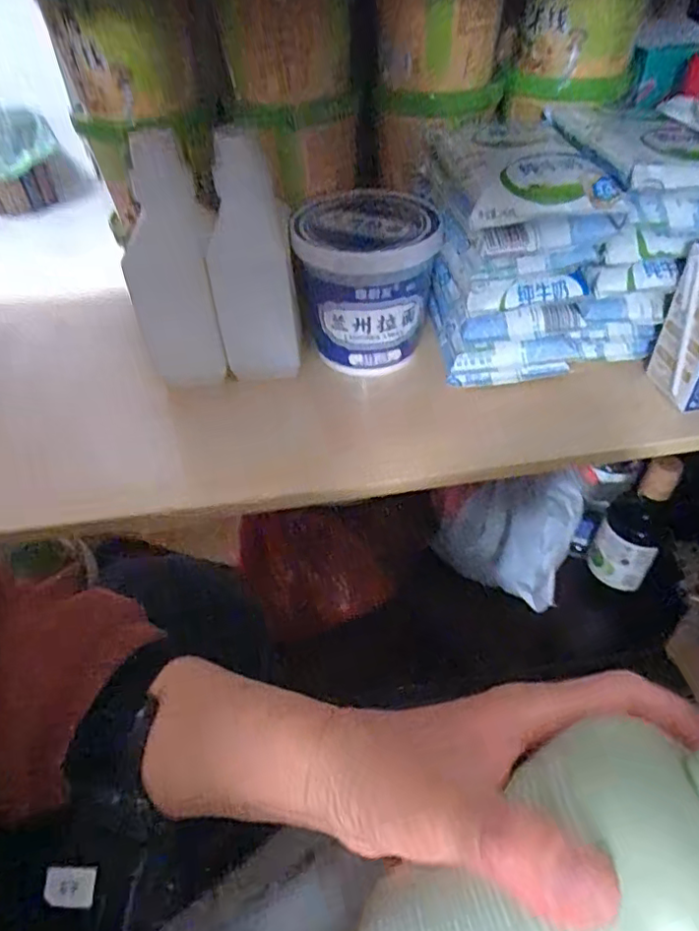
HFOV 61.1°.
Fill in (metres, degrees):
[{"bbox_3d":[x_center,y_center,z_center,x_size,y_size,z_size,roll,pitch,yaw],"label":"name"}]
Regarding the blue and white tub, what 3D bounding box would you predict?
[{"bbox_3d":[0.012,-0.144,0.478,0.108,0.120,0.101,-1,45,1],"label":"blue and white tub"}]

